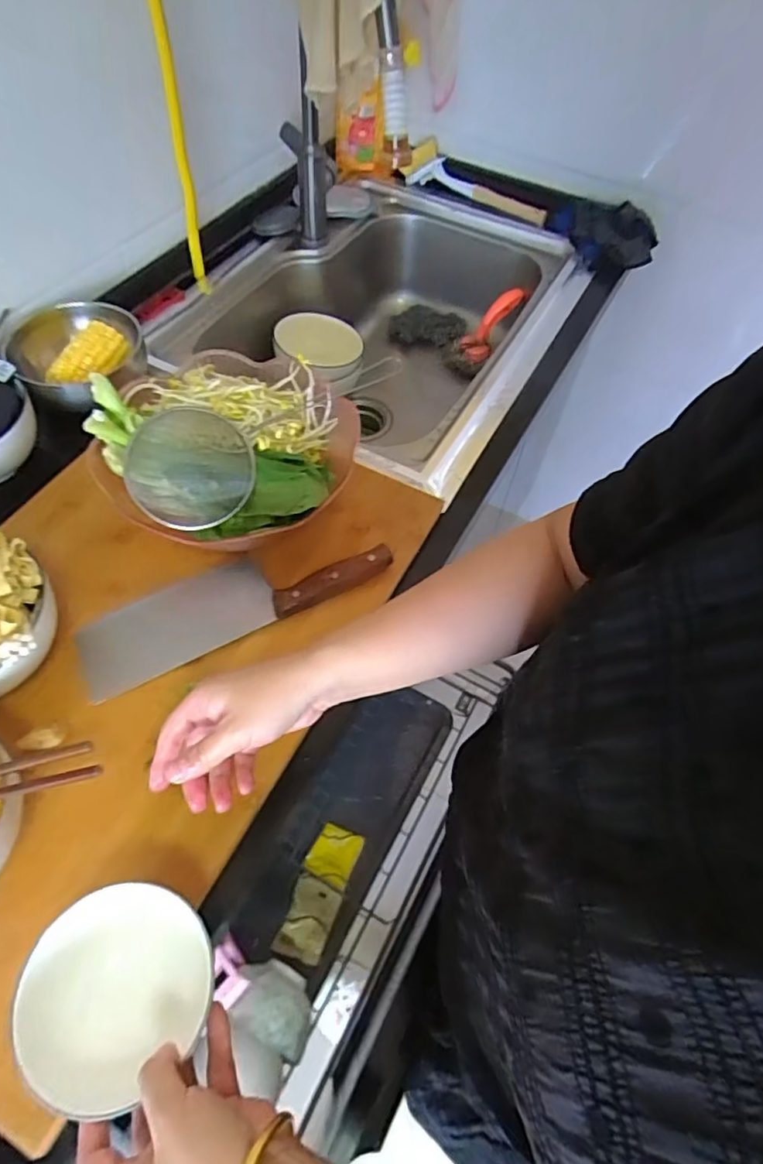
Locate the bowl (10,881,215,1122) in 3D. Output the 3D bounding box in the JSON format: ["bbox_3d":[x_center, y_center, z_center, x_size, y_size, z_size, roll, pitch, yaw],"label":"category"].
[{"bbox_3d":[-0.162,0.252,0.365,0.098,0.054,0.111,14,58,6],"label":"bowl"}]

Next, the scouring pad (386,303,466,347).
[{"bbox_3d":[0.082,-0.470,1.082,0.136,0.017,0.071,5,82,4],"label":"scouring pad"}]

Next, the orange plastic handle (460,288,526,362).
[{"bbox_3d":[0.195,-0.453,1.027,0.047,0.027,0.137,46,110,22],"label":"orange plastic handle"}]

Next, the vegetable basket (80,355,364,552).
[{"bbox_3d":[-0.148,-0.128,0.586,0.229,0.092,0.235,1,58,-2],"label":"vegetable basket"}]

